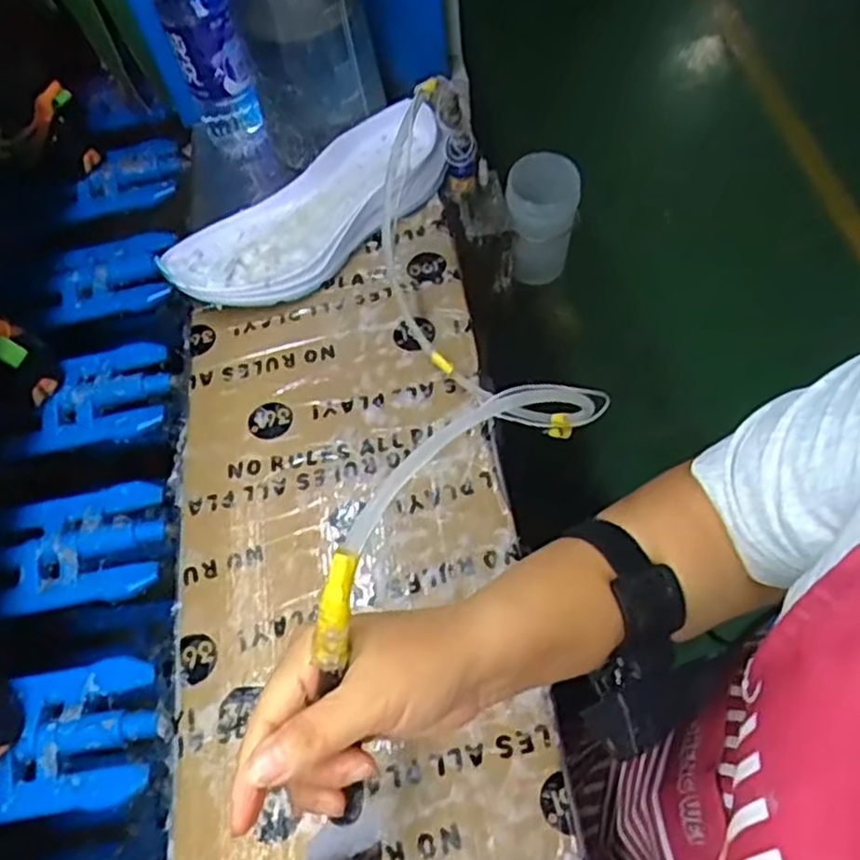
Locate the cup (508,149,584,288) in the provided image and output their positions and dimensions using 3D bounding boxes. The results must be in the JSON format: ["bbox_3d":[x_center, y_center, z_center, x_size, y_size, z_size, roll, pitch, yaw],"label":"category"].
[{"bbox_3d":[0.118,-0.228,0.810,0.077,0.135,0.075,7,71,1],"label":"cup"}]

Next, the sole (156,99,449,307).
[{"bbox_3d":[-0.098,-0.185,0.641,0.265,0.046,0.114,-36,76,-13],"label":"sole"}]

